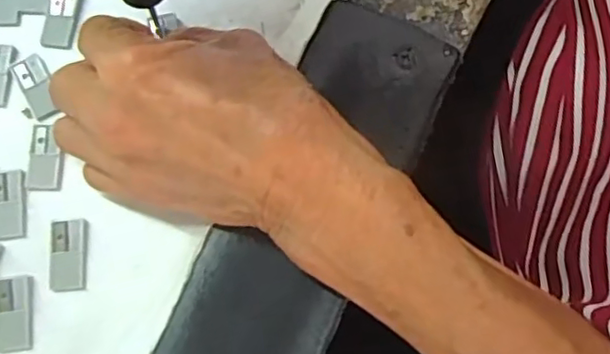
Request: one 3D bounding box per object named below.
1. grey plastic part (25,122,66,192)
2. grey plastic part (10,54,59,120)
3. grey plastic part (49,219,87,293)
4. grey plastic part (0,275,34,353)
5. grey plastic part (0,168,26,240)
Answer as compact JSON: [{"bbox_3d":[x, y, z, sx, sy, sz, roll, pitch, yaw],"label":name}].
[{"bbox_3d":[-0.108,-0.008,0.255,0.014,0.004,0.028,-1,73,1],"label":"grey plastic part"},{"bbox_3d":[-0.116,-0.039,0.263,0.013,0.004,0.030,-27,74,-7],"label":"grey plastic part"},{"bbox_3d":[-0.094,0.030,0.243,0.014,0.004,0.028,-4,73,0],"label":"grey plastic part"},{"bbox_3d":[-0.112,0.053,0.237,0.014,0.004,0.028,-6,73,0],"label":"grey plastic part"},{"bbox_3d":[-0.121,0.011,0.249,0.014,0.004,0.029,-9,73,-1],"label":"grey plastic part"}]

